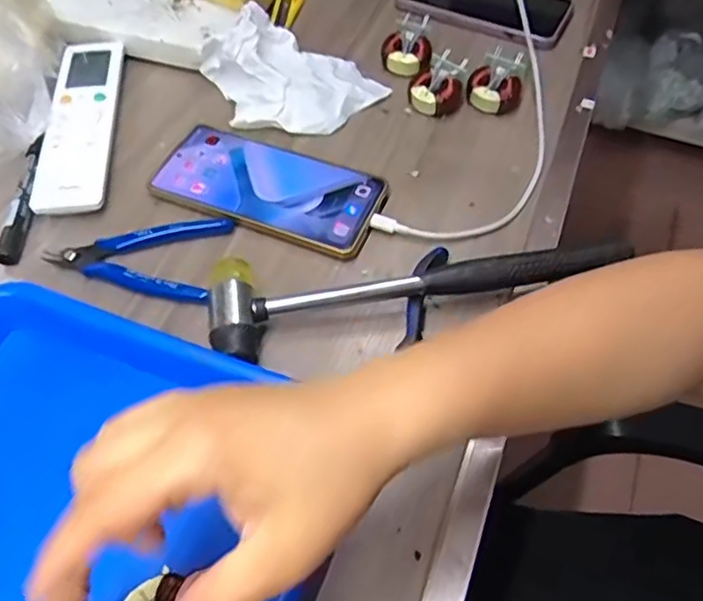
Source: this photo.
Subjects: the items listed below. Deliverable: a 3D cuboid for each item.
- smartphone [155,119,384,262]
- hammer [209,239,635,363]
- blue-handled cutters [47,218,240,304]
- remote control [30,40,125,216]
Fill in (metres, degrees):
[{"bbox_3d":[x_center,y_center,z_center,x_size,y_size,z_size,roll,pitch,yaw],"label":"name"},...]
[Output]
[{"bbox_3d":[-0.059,-0.088,0.456,0.161,0.008,0.082,17,56,10],"label":"smartphone"},{"bbox_3d":[0.040,-0.019,0.397,0.256,0.041,0.066,-11,59,-11],"label":"hammer"},{"bbox_3d":[-0.147,-0.034,0.426,0.116,0.012,0.067,6,55,2],"label":"blue-handled cutters"},{"bbox_3d":[-0.210,-0.142,0.487,0.050,0.012,0.189,-5,55,-5],"label":"remote control"}]

